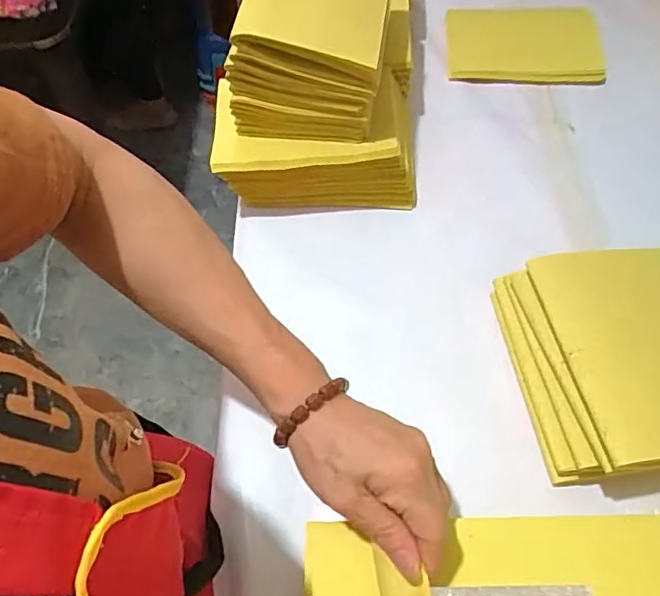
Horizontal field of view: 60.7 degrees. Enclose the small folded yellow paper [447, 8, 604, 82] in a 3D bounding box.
[{"bbox_3d":[0.210,-0.281,0.614,0.159,0.022,0.096,3,72,13],"label":"small folded yellow paper"}]

